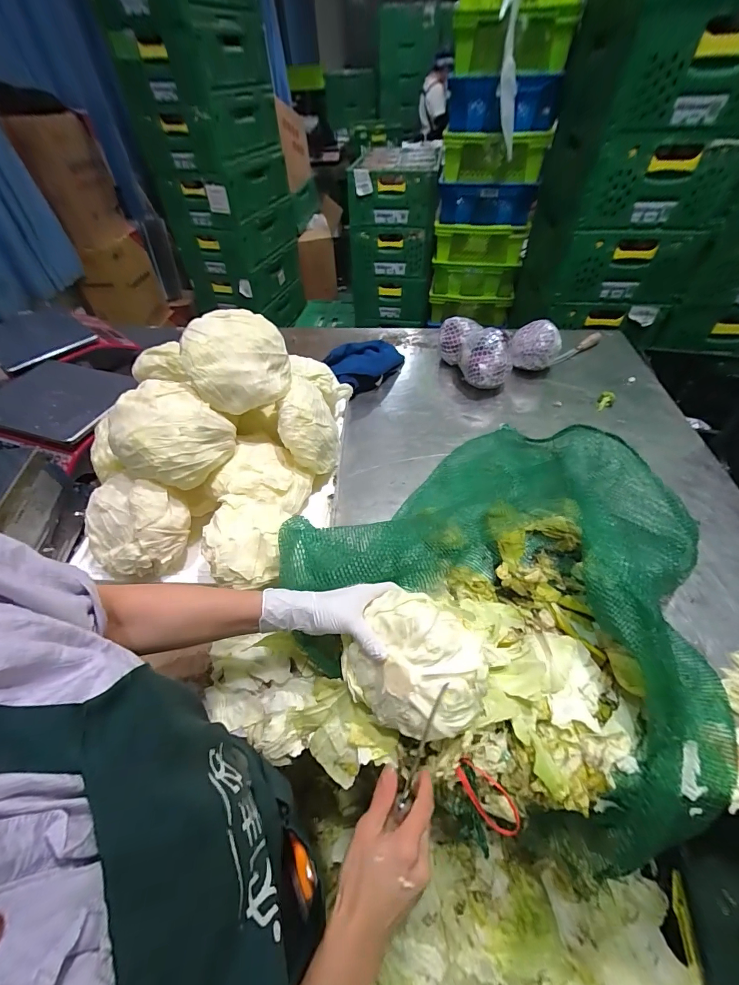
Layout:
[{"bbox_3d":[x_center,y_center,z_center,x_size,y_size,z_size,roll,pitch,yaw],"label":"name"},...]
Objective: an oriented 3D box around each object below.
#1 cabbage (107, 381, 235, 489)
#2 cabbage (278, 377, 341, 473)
[{"bbox_3d":[-0.304,-0.087,0.573,0.131,0.105,0.135,21,53,19],"label":"cabbage"},{"bbox_3d":[-0.108,-0.117,0.679,0.096,0.134,0.118,-7,49,-4],"label":"cabbage"}]

